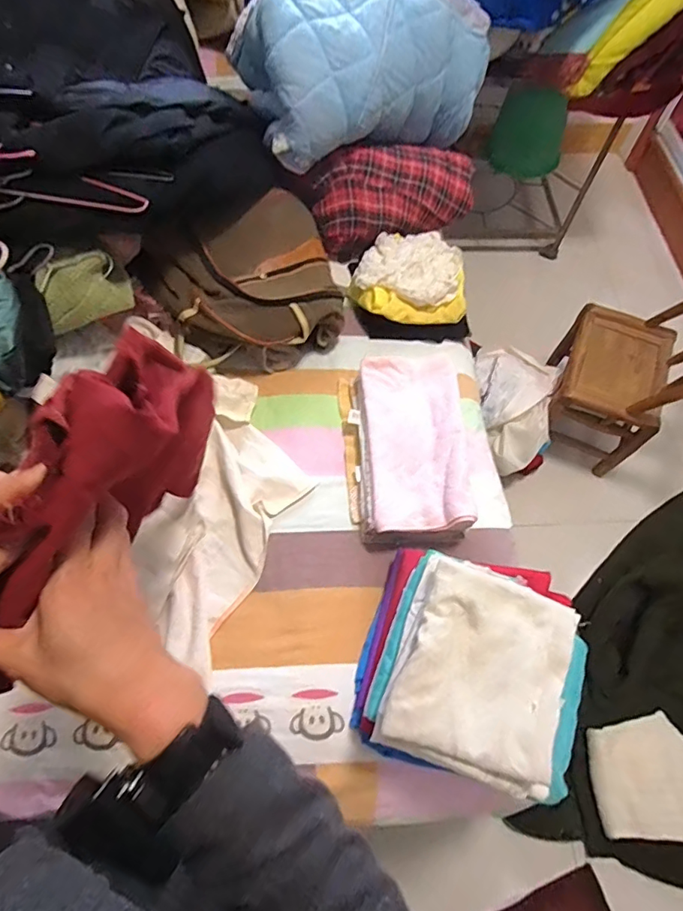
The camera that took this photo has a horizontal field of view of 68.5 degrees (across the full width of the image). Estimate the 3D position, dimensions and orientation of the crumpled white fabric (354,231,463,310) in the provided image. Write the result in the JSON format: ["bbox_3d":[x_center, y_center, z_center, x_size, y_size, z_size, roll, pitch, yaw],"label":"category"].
[{"bbox_3d":[0.182,-0.479,1.243,0.247,0.057,0.286,22,65,9],"label":"crumpled white fabric"}]

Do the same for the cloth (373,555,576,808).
[{"bbox_3d":[0.197,0.286,0.661,0.231,0.046,0.249,24,69,-1],"label":"cloth"}]

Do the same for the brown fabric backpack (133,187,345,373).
[{"bbox_3d":[-0.190,-0.393,1.130,0.456,0.128,0.395,-34,70,-17],"label":"brown fabric backpack"}]

